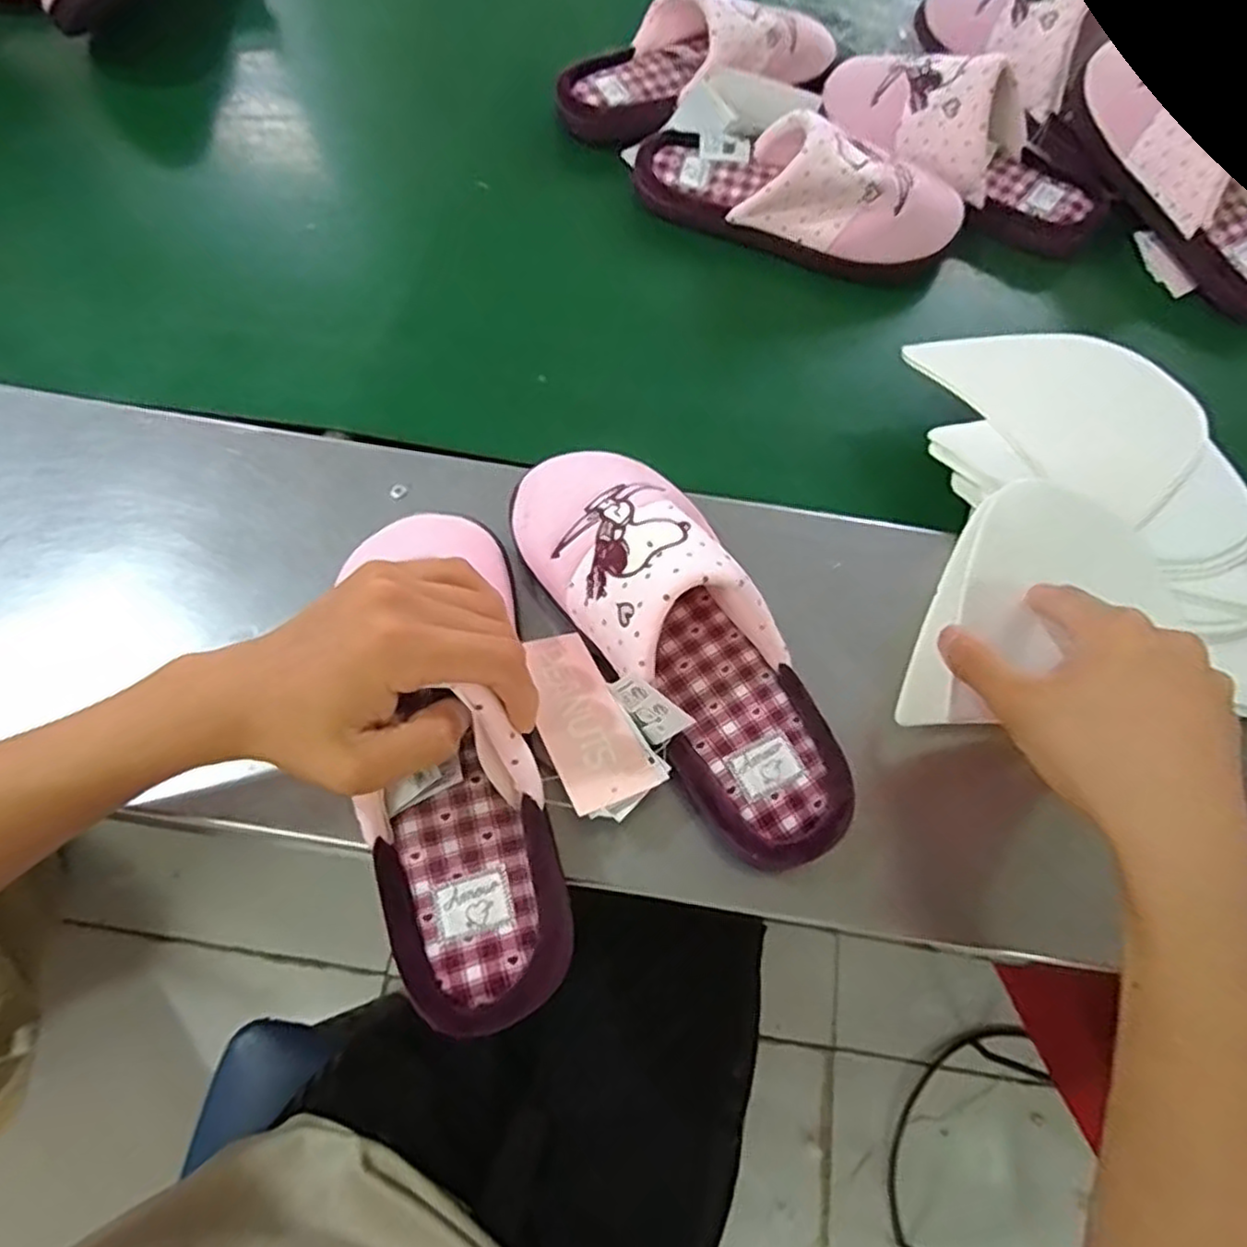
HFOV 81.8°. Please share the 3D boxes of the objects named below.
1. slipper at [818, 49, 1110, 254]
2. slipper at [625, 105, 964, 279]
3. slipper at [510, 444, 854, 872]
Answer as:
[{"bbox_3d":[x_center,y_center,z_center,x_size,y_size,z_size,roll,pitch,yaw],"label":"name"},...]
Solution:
[{"bbox_3d":[0.272,-0.383,0.566,0.247,0.083,0.083,36,69,1],"label":"slipper"},{"bbox_3d":[0.133,-0.339,0.554,0.248,0.081,0.087,14,67,1],"label":"slipper"},{"bbox_3d":[0.026,0.002,0.372,0.088,0.084,0.256,-29,71,-14],"label":"slipper"}]

